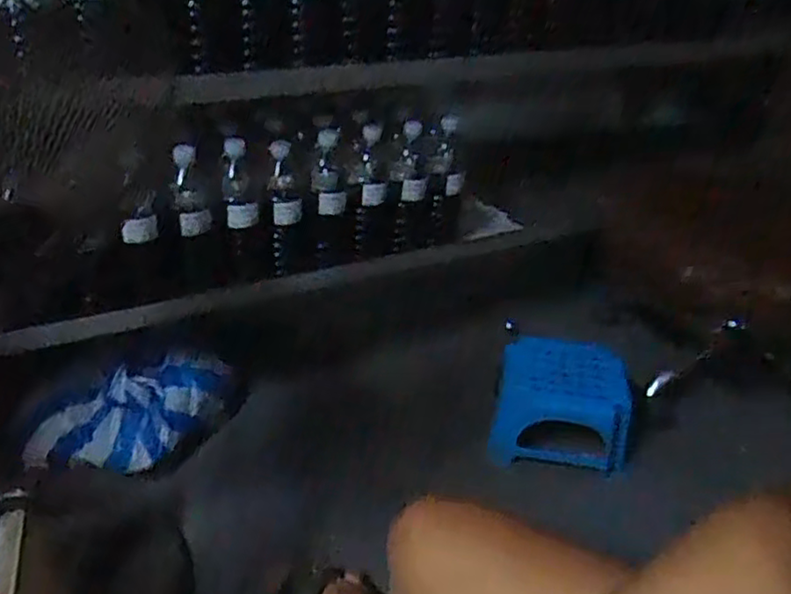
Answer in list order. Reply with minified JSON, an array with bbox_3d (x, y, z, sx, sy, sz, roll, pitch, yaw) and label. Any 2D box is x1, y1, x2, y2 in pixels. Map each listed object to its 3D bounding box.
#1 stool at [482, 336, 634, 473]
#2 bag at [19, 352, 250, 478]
[{"bbox_3d":[0.312,0.188,1.267,0.242,0.142,0.225,9,34,7],"label":"stool"},{"bbox_3d":[-0.428,0.210,1.151,0.362,0.181,0.096,-8,34,-41],"label":"bag"}]

